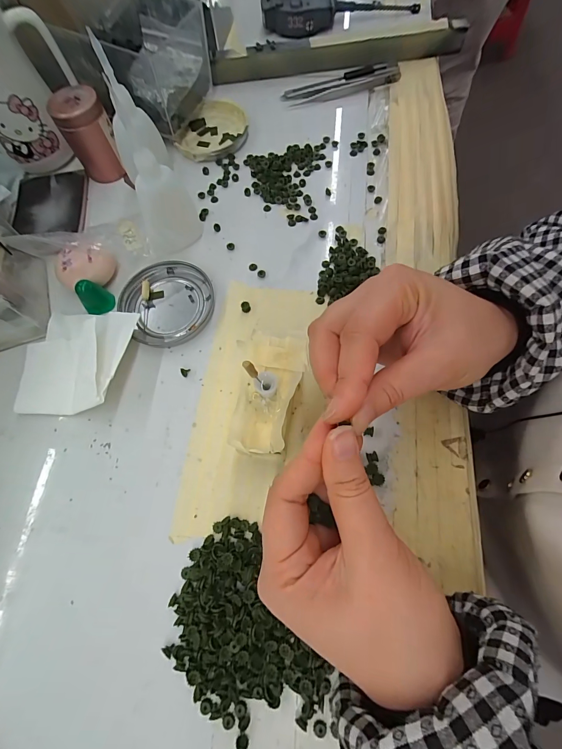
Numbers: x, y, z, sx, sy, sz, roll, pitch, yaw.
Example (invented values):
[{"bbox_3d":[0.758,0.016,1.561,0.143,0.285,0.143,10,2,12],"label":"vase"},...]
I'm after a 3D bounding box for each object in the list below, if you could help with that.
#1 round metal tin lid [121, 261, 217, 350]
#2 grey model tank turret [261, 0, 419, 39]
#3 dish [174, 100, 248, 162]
[{"bbox_3d":[-0.094,-0.061,0.287,0.074,0.009,0.072,-1,69,3],"label":"round metal tin lid"},{"bbox_3d":[0.071,-0.442,0.405,0.185,0.030,0.045,-1,69,3],"label":"grey model tank turret"},{"bbox_3d":[-0.072,-0.257,0.358,0.071,0.009,0.077,-1,69,3],"label":"dish"}]

